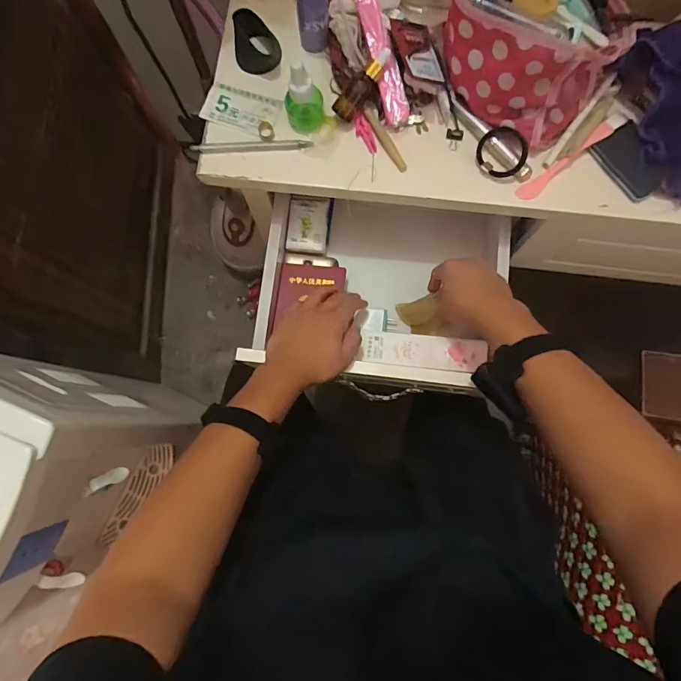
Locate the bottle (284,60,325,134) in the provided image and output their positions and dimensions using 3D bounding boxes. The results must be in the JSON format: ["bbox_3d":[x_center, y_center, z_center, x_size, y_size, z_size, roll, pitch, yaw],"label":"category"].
[{"bbox_3d":[-0.040,-0.265,0.484,0.041,0.067,0.035,-9,79,-1],"label":"bottle"}]

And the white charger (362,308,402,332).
[{"bbox_3d":[0.058,-0.027,0.607,0.047,0.020,0.031,1,79,1],"label":"white charger"}]

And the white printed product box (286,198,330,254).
[{"bbox_3d":[-0.045,-0.164,0.619,0.054,0.022,0.082,7,79,2],"label":"white printed product box"}]

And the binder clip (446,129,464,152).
[{"bbox_3d":[0.131,-0.232,0.509,0.018,0.004,0.026,11,80,3],"label":"binder clip"}]

